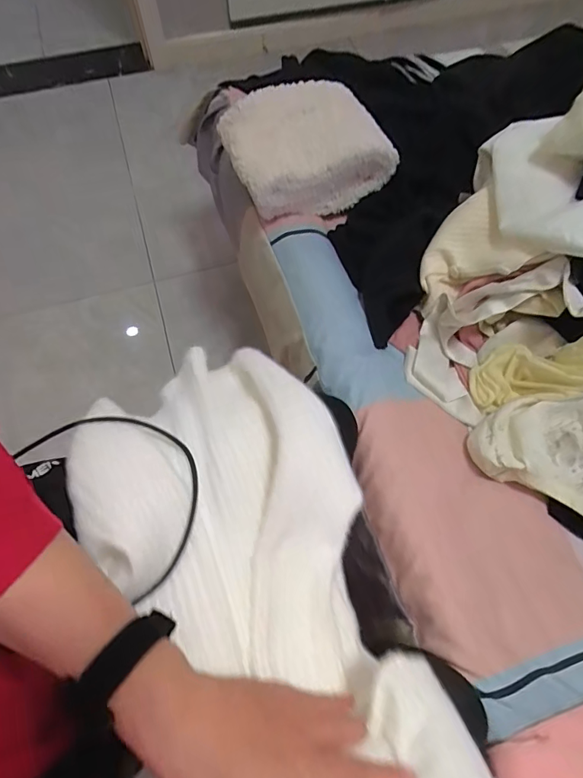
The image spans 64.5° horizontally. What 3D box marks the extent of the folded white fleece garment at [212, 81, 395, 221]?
[{"bbox_3d":[0.023,-0.351,0.679,0.221,0.100,0.148,-22,70,-9],"label":"folded white fleece garment"}]

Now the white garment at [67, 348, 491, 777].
[{"bbox_3d":[-0.023,0.186,0.361,0.221,0.142,0.516,-17,47,-7],"label":"white garment"}]

